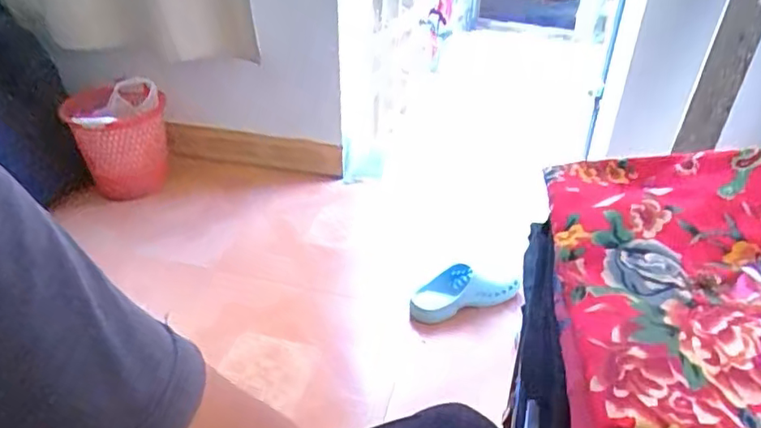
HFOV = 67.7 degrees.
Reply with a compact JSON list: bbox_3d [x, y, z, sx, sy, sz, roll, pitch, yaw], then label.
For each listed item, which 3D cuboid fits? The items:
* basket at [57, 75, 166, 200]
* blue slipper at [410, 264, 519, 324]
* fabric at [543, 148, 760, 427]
[{"bbox_3d":[-0.744,-0.221,1.647,0.235,0.295,0.218,-10,36,-14],"label":"basket"},{"bbox_3d":[0.180,0.173,1.273,0.243,0.065,0.092,-13,36,-18],"label":"blue slipper"},{"bbox_3d":[0.243,0.038,0.424,0.203,0.046,0.321,5,35,7],"label":"fabric"}]

